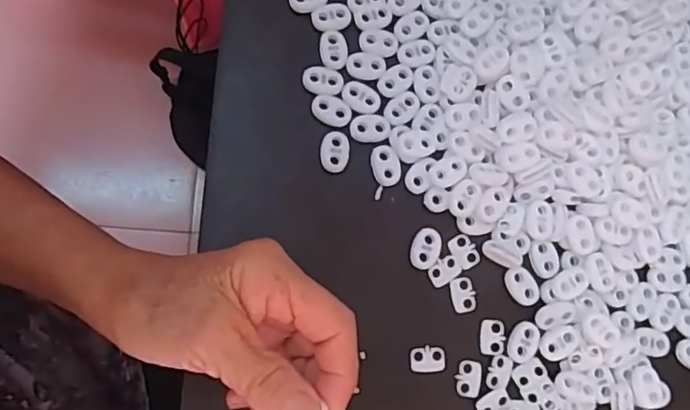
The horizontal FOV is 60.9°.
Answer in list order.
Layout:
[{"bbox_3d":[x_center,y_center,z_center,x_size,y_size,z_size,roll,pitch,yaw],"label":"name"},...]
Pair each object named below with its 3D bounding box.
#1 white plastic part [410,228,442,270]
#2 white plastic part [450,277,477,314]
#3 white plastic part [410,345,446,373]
[{"bbox_3d":[0.044,0.024,0.320,0.016,0.004,0.022,18,78,-5],"label":"white plastic part"},{"bbox_3d":[0.065,0.049,0.321,0.014,0.004,0.019,-10,81,-10],"label":"white plastic part"},{"bbox_3d":[0.044,0.082,0.312,0.019,0.004,0.013,0,80,-8],"label":"white plastic part"}]

